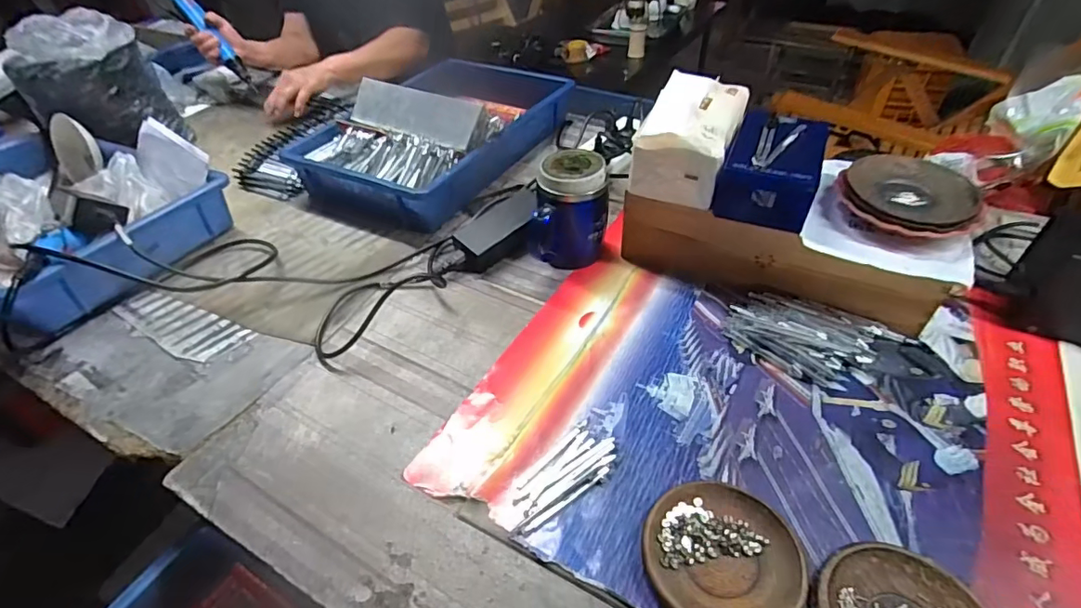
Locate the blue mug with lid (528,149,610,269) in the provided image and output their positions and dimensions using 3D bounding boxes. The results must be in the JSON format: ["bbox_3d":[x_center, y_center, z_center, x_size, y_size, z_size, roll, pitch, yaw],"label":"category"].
[{"bbox_3d":[0.035,-0.107,0.639,0.097,0.134,0.080,0,42,1],"label":"blue mug with lid"}]

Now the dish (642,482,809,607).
[{"bbox_3d":[0.137,0.192,0.394,0.112,0.016,0.116,-1,42,1],"label":"dish"}]

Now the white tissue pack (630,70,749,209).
[{"bbox_3d":[0.175,-0.192,0.603,0.094,0.090,0.145,18,47,21],"label":"white tissue pack"}]

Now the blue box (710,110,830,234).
[{"bbox_3d":[0.255,-0.149,0.569,0.092,0.070,0.130,18,47,21],"label":"blue box"}]

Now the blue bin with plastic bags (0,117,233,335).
[{"bbox_3d":[-0.680,-0.135,0.706,0.443,0.110,0.282,17,45,19],"label":"blue bin with plastic bags"}]

